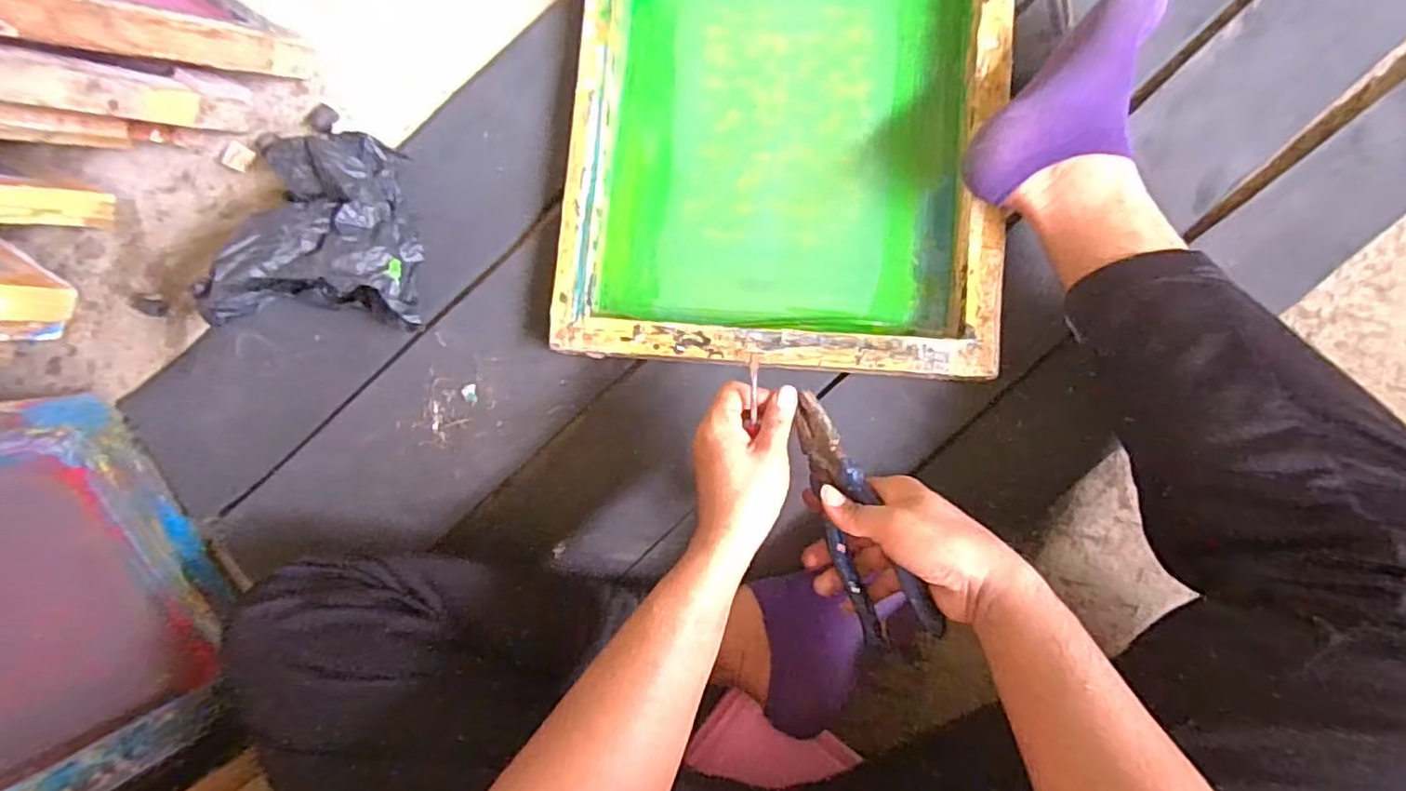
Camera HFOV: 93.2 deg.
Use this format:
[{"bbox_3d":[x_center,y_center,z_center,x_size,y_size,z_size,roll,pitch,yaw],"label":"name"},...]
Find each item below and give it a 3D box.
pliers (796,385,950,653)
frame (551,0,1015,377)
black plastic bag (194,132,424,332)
[{"bbox_3d":[0.113,0.090,0.502,0.050,0.035,0.194,-23,77,3],"label":"pliers"},{"bbox_3d":[0.079,-0.280,0.657,0.412,0.049,0.512,4,86,6],"label":"frame"},{"bbox_3d":[-0.364,-0.165,0.650,0.185,0.112,0.186,3,84,6],"label":"black plastic bag"}]

